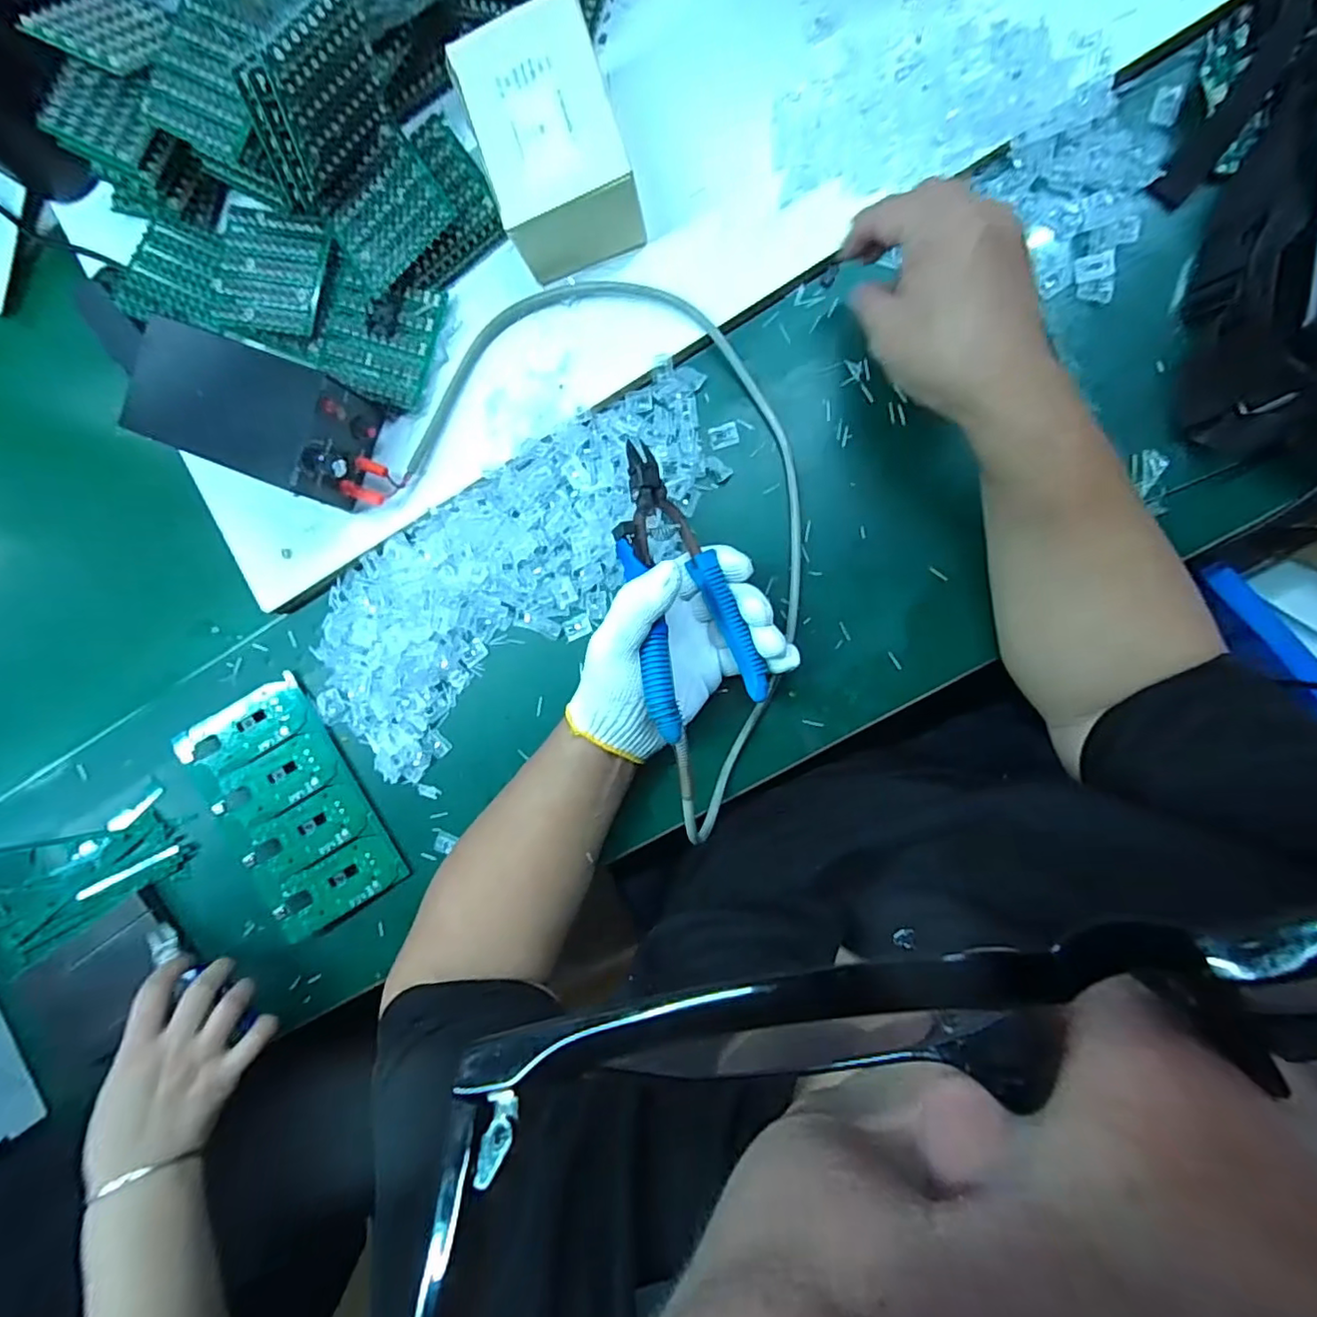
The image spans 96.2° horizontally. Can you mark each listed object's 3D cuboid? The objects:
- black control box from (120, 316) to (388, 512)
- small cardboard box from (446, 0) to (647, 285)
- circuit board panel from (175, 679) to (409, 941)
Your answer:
[{"bbox_3d":[-0.274,-0.167,0.412,0.158,0.067,0.082,21,95,2],"label":"black control box"},{"bbox_3d":[-0.072,-0.335,0.392,0.087,0.063,0.129,-19,92,5],"label":"small cardboard box"},{"bbox_3d":[-0.289,0.116,0.465,0.108,0.011,0.189,-34,87,-3],"label":"circuit board panel"}]

